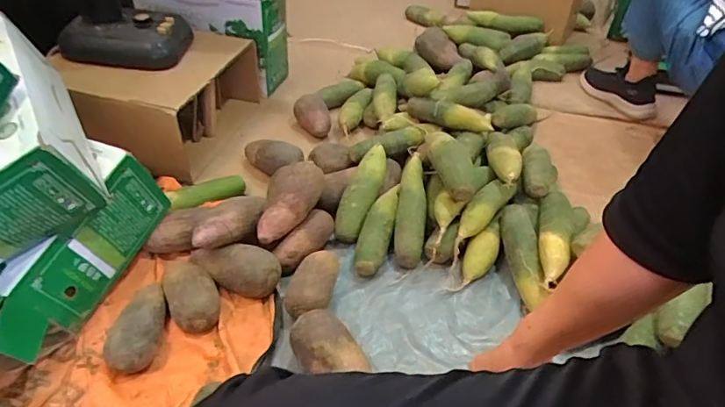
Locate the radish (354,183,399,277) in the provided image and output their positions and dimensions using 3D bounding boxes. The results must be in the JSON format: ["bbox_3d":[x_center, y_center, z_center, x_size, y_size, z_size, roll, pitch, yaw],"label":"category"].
[{"bbox_3d":[0.028,0.049,0.924,0.051,0.063,0.190,10,41,8],"label":"radish"}]

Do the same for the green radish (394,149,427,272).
[{"bbox_3d":[0.089,0.008,0.917,0.052,0.042,0.211,4,68,2],"label":"green radish"}]

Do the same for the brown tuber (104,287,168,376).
[{"bbox_3d":[-0.330,0.178,0.751,0.069,0.060,0.150,2,40,-1],"label":"brown tuber"}]

